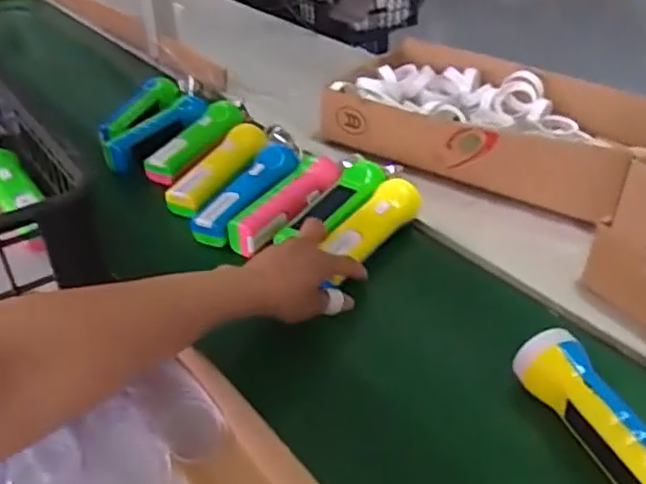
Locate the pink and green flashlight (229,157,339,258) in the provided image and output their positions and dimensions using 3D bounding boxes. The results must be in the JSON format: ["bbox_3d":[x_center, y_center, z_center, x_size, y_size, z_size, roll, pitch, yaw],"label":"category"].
[{"bbox_3d":[-0.036,-0.041,0.702,0.048,0.039,0.159,22,42,28],"label":"pink and green flashlight"}]

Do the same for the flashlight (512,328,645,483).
[{"bbox_3d":[0.198,0.132,0.457,0.044,0.046,0.163,-17,38,-20],"label":"flashlight"}]

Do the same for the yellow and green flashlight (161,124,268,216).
[{"bbox_3d":[-0.117,-0.088,0.750,0.050,0.030,0.155,22,55,29],"label":"yellow and green flashlight"}]

